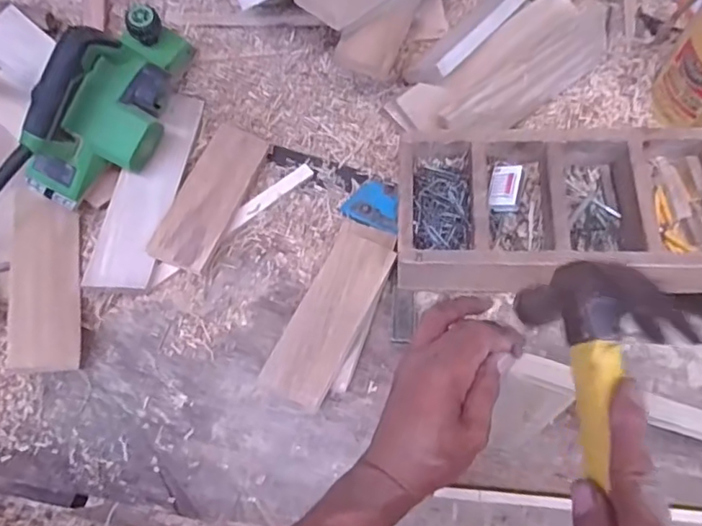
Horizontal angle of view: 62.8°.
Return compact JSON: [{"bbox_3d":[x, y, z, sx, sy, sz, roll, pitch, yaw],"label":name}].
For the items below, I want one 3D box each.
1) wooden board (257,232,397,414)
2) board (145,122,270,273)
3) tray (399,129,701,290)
[{"bbox_3d":[-0.024,0.060,0.661,0.075,0.012,0.203,24,69,9],"label":"wooden board"},{"bbox_3d":[-0.178,-0.089,0.731,0.072,0.020,0.207,25,67,-5],"label":"board"},{"bbox_3d":[0.243,-0.055,0.685,0.367,0.092,0.200,0,62,3],"label":"tray"}]

